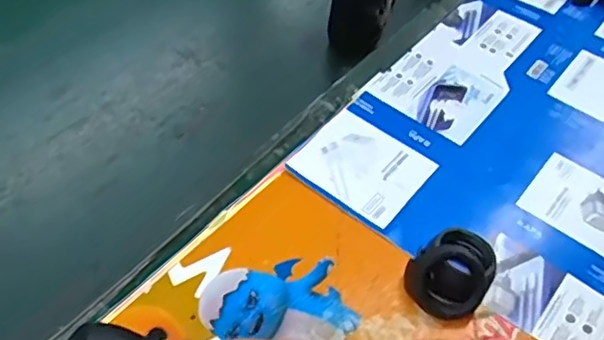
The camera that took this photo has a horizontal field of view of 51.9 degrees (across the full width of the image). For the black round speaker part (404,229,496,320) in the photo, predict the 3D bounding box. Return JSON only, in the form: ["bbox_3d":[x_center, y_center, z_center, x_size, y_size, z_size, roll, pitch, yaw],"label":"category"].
[{"bbox_3d":[0.130,0.083,0.532,0.065,0.040,0.082,27,55,19],"label":"black round speaker part"}]

